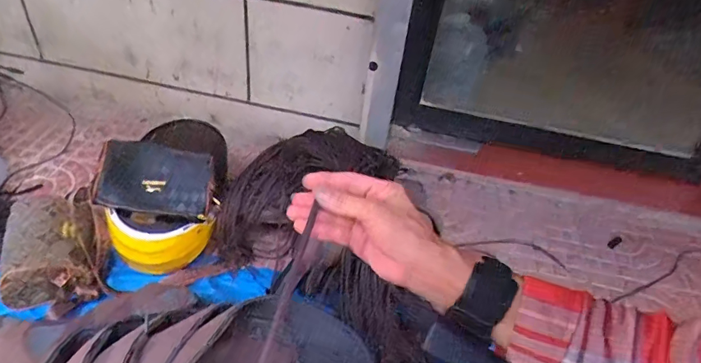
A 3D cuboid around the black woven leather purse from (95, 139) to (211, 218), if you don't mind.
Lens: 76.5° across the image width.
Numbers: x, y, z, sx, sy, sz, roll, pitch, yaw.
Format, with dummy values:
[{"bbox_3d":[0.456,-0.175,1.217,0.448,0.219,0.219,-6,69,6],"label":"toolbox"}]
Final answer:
[{"bbox_3d":[-0.390,-0.006,0.897,0.201,0.024,0.131,11,76,-25],"label":"black woven leather purse"}]

